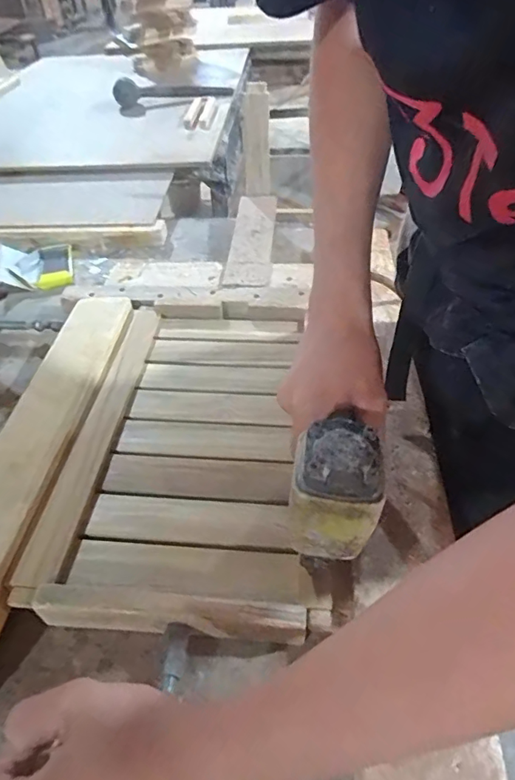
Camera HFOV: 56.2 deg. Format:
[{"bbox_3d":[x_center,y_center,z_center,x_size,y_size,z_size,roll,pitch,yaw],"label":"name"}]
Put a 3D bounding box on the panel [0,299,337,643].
[{"bbox_3d":[-0.066,0.045,0.544,0.268,0.033,0.420,3,46,5],"label":"panel"}]

